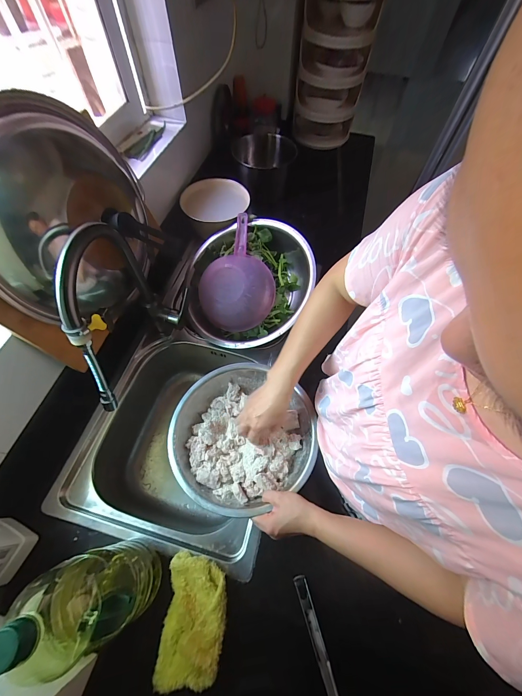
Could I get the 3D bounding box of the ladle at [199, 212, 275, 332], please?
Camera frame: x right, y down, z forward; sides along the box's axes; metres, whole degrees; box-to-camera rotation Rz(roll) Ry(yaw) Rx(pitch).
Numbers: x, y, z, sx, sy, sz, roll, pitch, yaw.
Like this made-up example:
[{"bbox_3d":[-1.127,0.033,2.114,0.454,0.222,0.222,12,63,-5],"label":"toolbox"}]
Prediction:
[{"bbox_3d":[-0.070,-0.212,0.786,0.188,0.128,0.278,-4,62,-6],"label":"ladle"}]

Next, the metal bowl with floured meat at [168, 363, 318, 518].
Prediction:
[{"bbox_3d":[-0.040,0.166,0.575,0.276,0.086,0.268,2,61,-3],"label":"metal bowl with floured meat"}]

